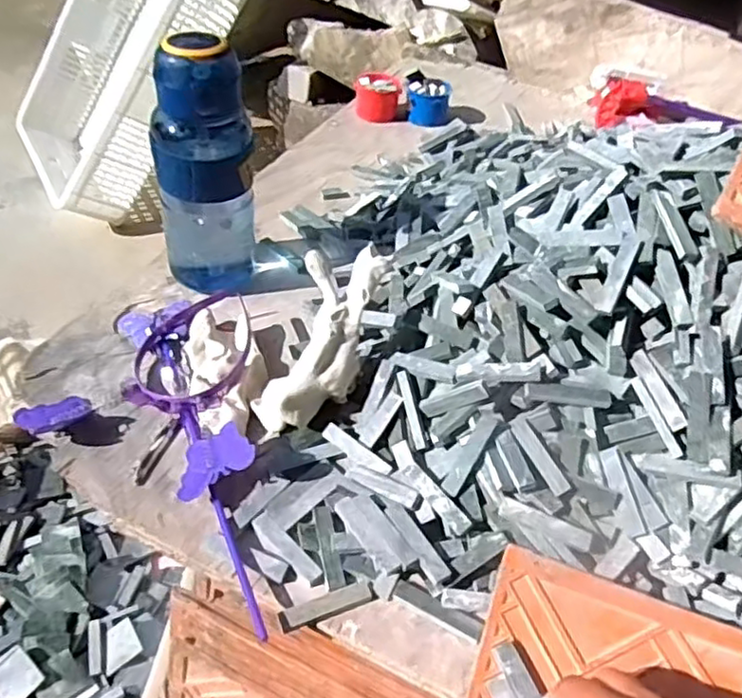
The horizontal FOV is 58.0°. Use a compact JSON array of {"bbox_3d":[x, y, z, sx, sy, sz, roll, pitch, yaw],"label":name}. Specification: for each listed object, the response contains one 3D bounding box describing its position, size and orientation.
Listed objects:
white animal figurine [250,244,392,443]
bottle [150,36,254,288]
[{"bbox_3d":[-0.037,-0.005,0.520,0.063,0.056,0.162,28,93,19],"label":"white animal figurine"},{"bbox_3d":[-0.140,-0.150,0.583,0.068,0.220,0.064,4,45,-4],"label":"bottle"}]

